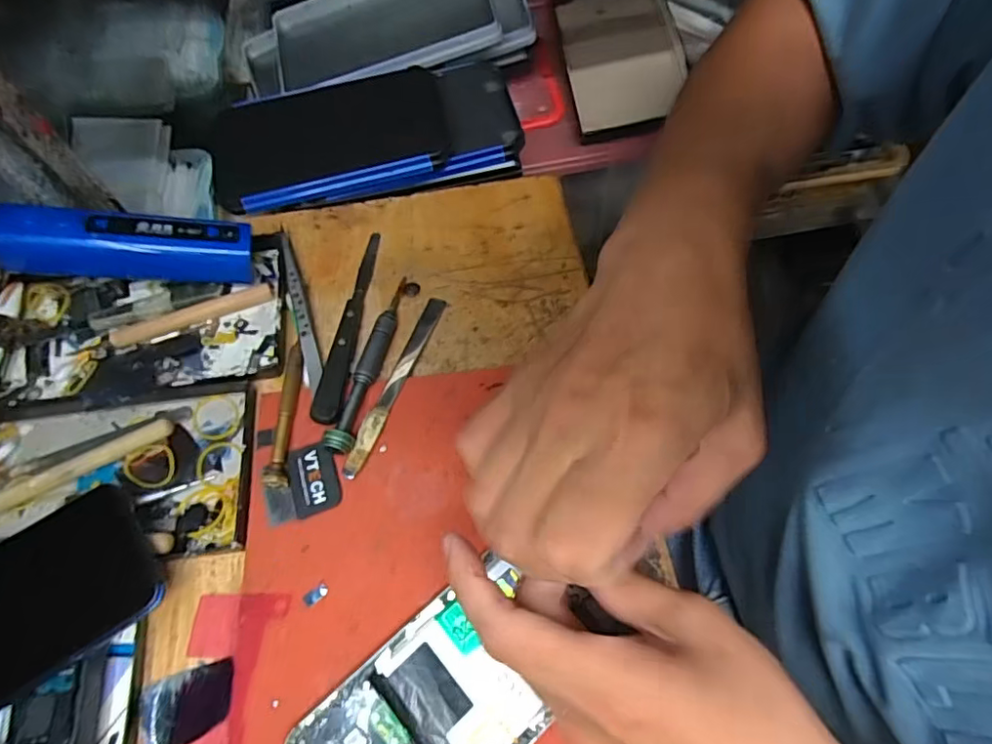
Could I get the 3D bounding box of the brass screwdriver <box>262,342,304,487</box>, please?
[{"bbox_3d":[-0.121,0.023,0.328,0.011,0.011,0.091,-1,64,-1],"label":"brass screwdriver"}]

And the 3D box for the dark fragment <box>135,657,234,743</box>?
[{"bbox_3d":[-0.151,0.162,0.273,0.047,0.004,0.030,-20,65,-10],"label":"dark fragment"}]

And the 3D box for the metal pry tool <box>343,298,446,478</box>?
[{"bbox_3d":[-0.060,0.004,0.340,0.011,0.004,0.127,19,65,9],"label":"metal pry tool"}]

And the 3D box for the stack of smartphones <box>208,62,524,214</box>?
[{"bbox_3d":[-0.096,-0.183,0.429,0.229,0.027,0.101,-12,64,-6],"label":"stack of smartphones"}]

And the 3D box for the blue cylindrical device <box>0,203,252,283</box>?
[{"bbox_3d":[-0.221,-0.077,0.342,0.131,0.029,0.031,0,62,-22],"label":"blue cylindrical device"}]

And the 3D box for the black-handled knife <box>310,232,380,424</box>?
[{"bbox_3d":[-0.093,-0.033,0.357,0.017,0.010,0.140,4,64,2],"label":"black-handled knife"}]

